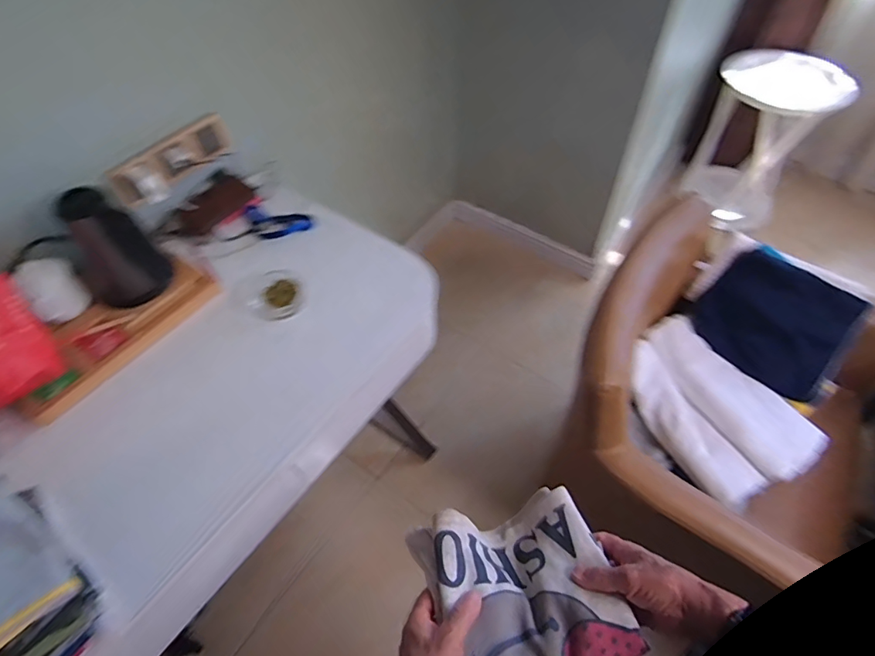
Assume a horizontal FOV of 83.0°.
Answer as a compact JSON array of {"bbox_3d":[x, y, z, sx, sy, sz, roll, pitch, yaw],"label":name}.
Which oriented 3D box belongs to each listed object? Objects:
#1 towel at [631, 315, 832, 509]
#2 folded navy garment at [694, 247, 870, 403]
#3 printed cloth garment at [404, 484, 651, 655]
[{"bbox_3d":[0.545,0.159,0.988,0.231,0.086,0.352,-31,59,-19],"label":"towel"},{"bbox_3d":[0.677,-0.015,1.001,0.277,0.227,0.043,32,23,14],"label":"folded navy garment"},{"bbox_3d":[0.093,0.300,0.571,0.202,0.074,0.194,-14,55,-8],"label":"printed cloth garment"}]

